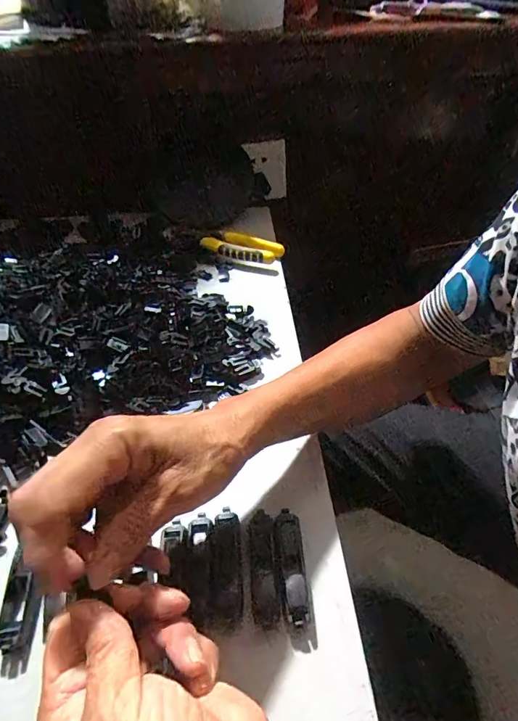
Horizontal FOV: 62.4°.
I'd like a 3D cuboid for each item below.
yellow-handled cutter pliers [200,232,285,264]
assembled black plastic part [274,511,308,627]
[{"bbox_3d":[-0.022,-0.146,0.550,0.108,0.016,0.049,18,50,24],"label":"yellow-handled cutter pliers"},{"bbox_3d":[0.022,0.135,0.285,0.017,0.017,0.074,-8,44,0],"label":"assembled black plastic part"}]

